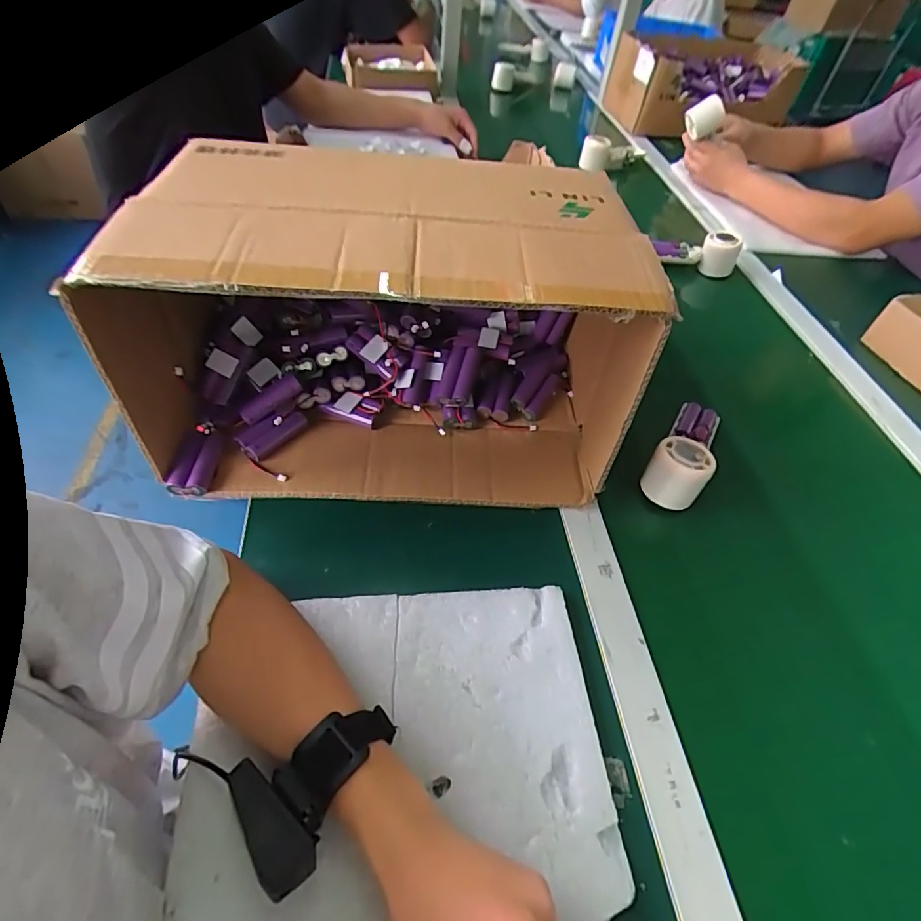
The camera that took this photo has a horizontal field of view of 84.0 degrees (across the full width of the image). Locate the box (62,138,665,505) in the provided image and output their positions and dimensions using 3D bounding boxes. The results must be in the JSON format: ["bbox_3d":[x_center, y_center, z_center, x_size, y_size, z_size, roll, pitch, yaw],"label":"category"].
[{"bbox_3d":[-0.054,-0.107,0.491,0.435,0.250,0.241,2,50,-5],"label":"box"}]

